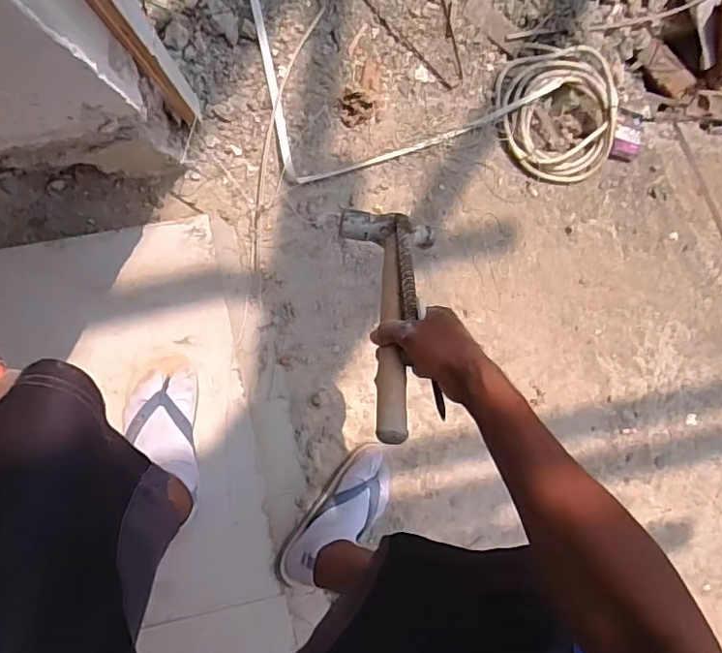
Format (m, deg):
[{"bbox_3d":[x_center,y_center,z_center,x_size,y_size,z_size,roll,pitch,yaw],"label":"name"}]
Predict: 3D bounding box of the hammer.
[{"bbox_3d":[0.034,-0.015,0.582,0.111,0.296,0.030,5,141,-8],"label":"hammer"}]

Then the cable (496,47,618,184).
[{"bbox_3d":[0.336,-0.361,0.933,0.207,0.031,0.215,-6,98,-6],"label":"cable"}]

